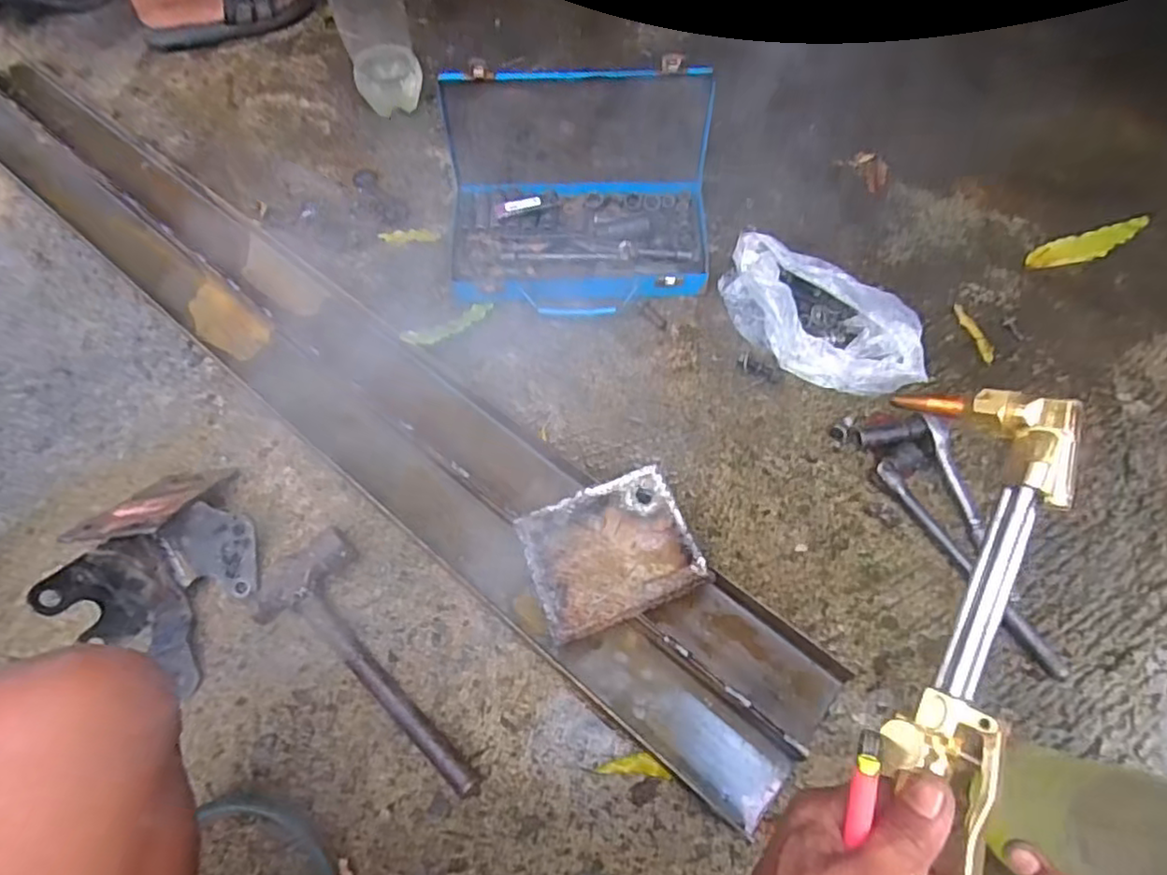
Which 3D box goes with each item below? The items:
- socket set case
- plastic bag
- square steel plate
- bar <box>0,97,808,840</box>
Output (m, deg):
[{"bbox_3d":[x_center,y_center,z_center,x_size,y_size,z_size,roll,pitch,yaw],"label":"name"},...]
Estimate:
[{"bbox_3d":[-0.008,-0.273,0.741,0.300,0.167,0.206,1,63,2],"label":"socket set case"},{"bbox_3d":[0.262,-0.134,0.721,0.242,0.059,0.128,39,70,19],"label":"plastic bag"},{"bbox_3d":[0.025,0.101,0.581,0.142,0.011,0.121,-20,63,-11],"label":"square steel plate"},{"bbox_3d":[-0.352,-0.086,0.723,1.318,0.038,0.082,36,69,18],"label":"bar"}]

